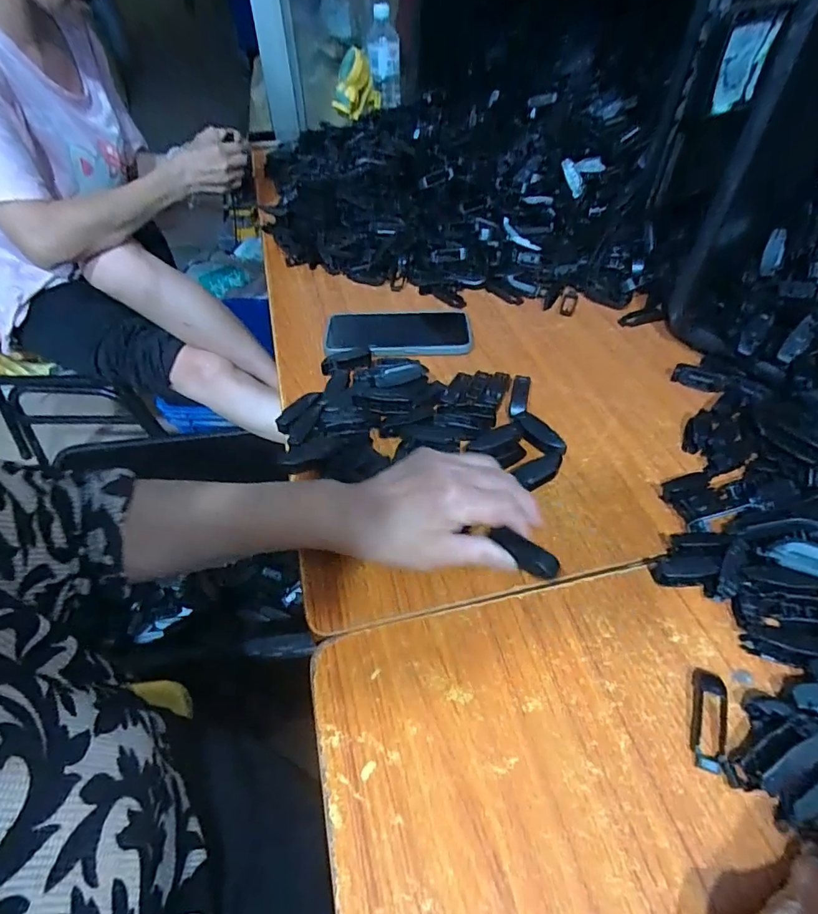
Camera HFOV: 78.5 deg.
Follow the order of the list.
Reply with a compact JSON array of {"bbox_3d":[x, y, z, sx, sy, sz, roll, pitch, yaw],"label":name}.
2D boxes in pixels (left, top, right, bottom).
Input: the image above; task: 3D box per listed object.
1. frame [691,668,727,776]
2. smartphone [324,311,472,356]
[{"bbox_3d":[0.180,0.155,0.299,0.019,0.008,0.059,18,49,15],"label":"frame"},{"bbox_3d":[-0.012,-0.141,0.570,0.162,0.010,0.089,-4,47,-4],"label":"smartphone"}]

